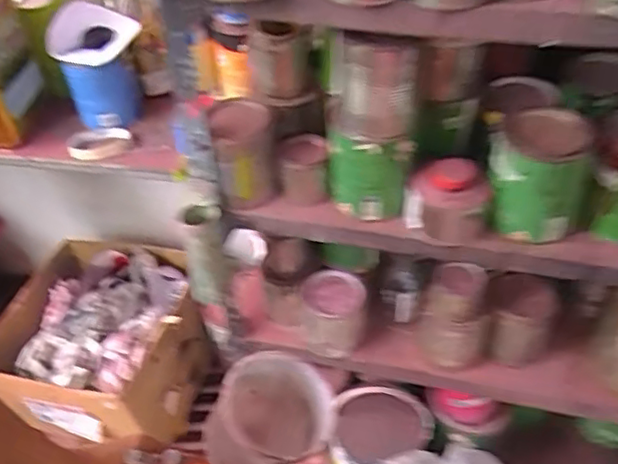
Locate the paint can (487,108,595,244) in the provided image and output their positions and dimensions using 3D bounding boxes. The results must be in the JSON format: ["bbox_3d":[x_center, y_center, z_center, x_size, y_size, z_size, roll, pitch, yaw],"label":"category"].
[{"bbox_3d":[0.268,-0.067,0.757,0.105,0.123,0.102,12,47,15],"label":"paint can"}]

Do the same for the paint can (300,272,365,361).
[{"bbox_3d":[0.041,0.128,1.003,0.092,0.107,0.089,-2,45,2],"label":"paint can"}]

